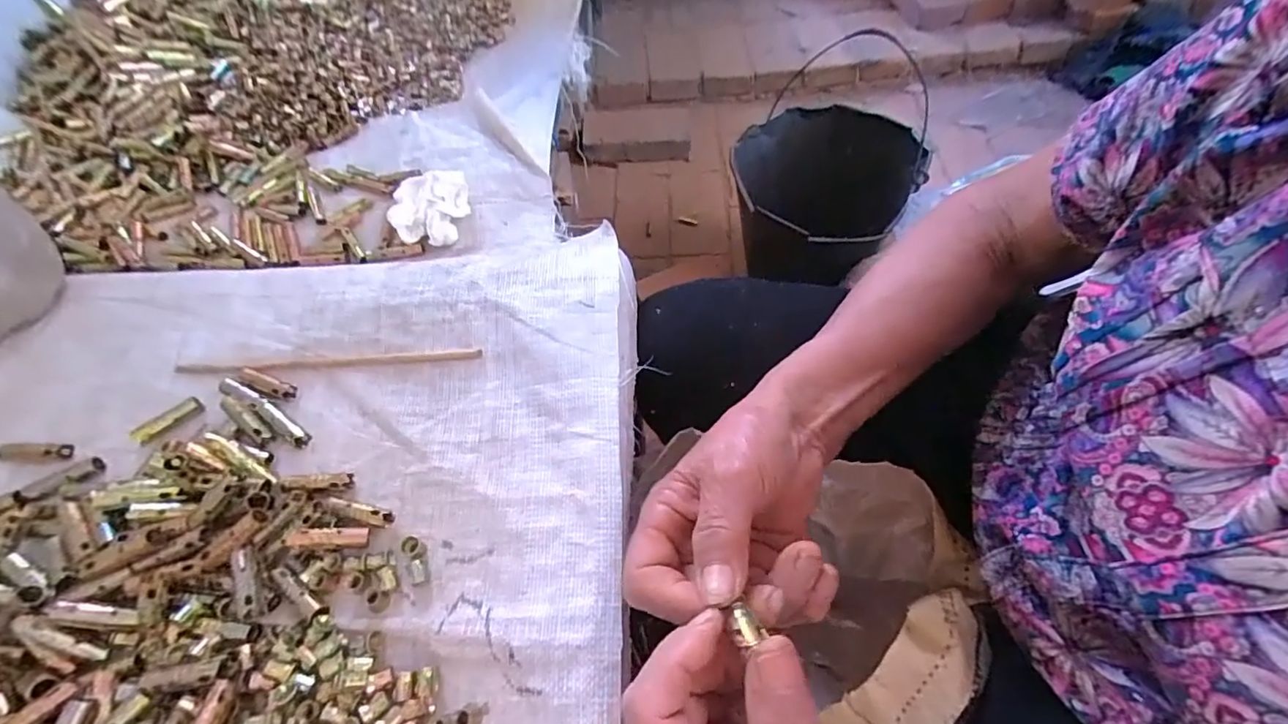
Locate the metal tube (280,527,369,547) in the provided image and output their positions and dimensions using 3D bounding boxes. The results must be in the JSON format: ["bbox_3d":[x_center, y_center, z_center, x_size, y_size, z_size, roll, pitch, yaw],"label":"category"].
[{"bbox_3d":[-0.180,0.099,0.308,0.044,0.005,0.010,2,58,-12],"label":"metal tube"}]

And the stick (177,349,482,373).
[{"bbox_3d":[-0.220,-0.002,0.379,0.216,0.004,0.008,-2,59,3],"label":"stick"}]

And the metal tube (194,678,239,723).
[{"bbox_3d":[-0.207,0.173,0.257,0.013,0.011,0.042,-6,34,0],"label":"metal tube"}]

